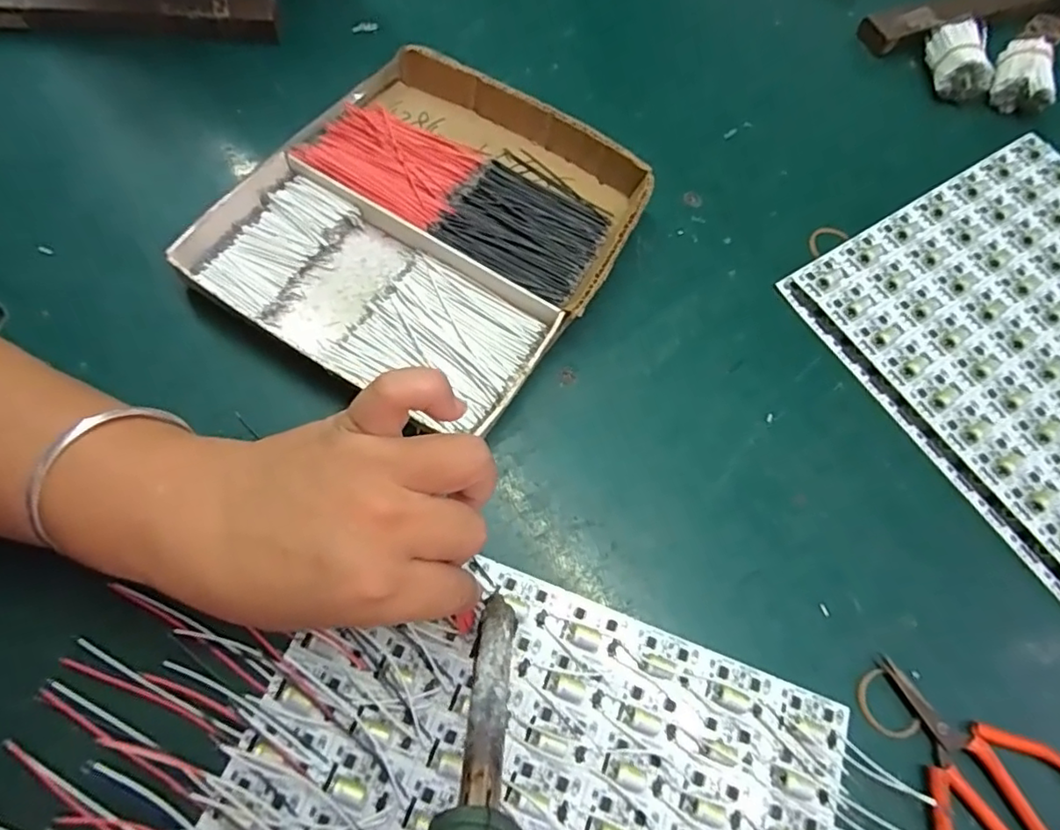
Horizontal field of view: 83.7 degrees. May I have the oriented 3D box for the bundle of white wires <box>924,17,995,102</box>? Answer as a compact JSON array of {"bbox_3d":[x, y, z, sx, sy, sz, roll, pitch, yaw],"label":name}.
[{"bbox_3d":[0.314,-0.258,0.430,0.040,0.030,0.050,7,67,-2],"label":"bundle of white wires"}]

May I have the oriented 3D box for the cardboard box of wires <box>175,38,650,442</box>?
[{"bbox_3d":[-0.052,-0.108,0.332,0.187,0.033,0.201,31,68,8],"label":"cardboard box of wires"}]

